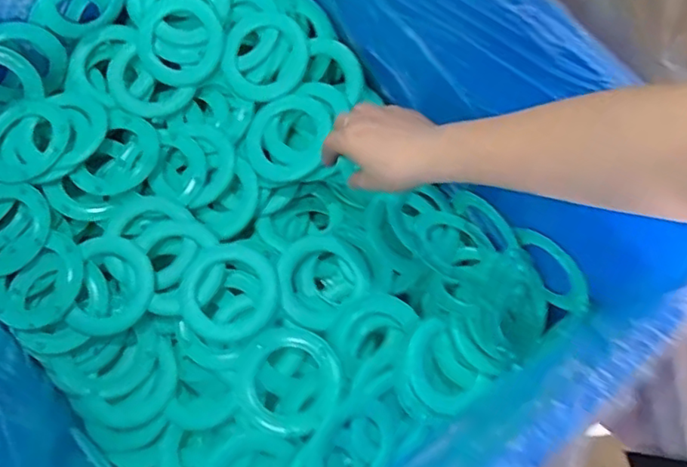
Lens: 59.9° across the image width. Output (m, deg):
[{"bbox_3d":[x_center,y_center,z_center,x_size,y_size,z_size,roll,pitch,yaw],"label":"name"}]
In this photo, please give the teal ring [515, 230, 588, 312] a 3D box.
[{"bbox_3d":[0.222,0.038,0.638,0.013,0.086,0.104,-37,74,-14],"label":"teal ring"}]

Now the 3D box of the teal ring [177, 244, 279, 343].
[{"bbox_3d":[-0.123,0.065,0.648,0.100,0.021,0.103,0,70,-1],"label":"teal ring"}]

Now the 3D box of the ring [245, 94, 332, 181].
[{"bbox_3d":[-0.067,-0.112,0.698,0.094,0.011,0.103,-3,78,15],"label":"ring"}]

